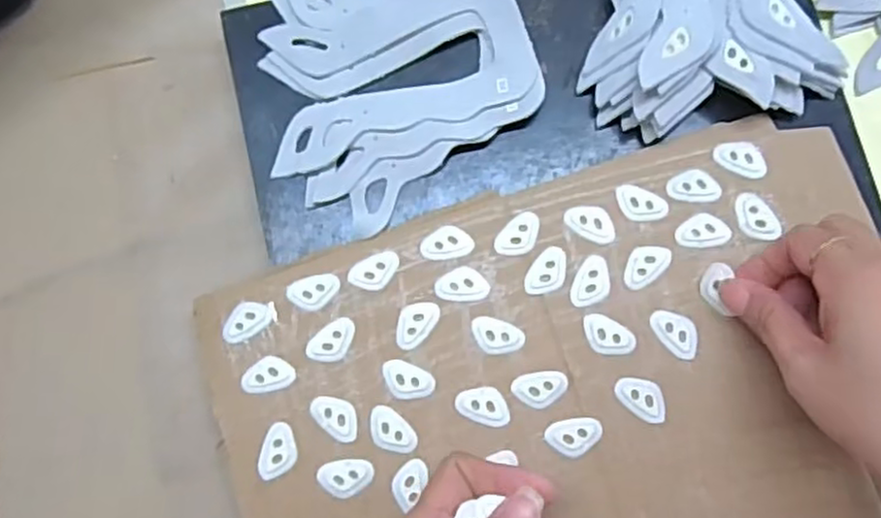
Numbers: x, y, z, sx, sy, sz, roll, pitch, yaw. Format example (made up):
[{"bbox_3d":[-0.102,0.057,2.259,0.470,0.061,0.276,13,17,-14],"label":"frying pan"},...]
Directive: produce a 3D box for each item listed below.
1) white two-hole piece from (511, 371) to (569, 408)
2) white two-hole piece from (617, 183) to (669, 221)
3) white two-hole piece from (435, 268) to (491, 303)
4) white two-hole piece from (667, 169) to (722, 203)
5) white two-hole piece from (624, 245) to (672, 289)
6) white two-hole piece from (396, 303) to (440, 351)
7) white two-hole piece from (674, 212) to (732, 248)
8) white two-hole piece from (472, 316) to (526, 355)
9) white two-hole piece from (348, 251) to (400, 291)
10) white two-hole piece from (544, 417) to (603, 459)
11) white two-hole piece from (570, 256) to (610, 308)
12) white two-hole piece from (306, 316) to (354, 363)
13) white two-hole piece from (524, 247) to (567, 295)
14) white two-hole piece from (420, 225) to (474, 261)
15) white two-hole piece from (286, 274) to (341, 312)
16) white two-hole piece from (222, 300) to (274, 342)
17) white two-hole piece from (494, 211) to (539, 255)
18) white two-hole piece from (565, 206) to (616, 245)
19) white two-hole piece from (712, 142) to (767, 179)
[{"bbox_3d":[0.047,0.062,0.334,0.026,0.004,0.017,0,81,3],"label":"white two-hole piece"},{"bbox_3d":[0.098,-0.026,0.344,0.025,0.004,0.016,20,82,6],"label":"white two-hole piece"},{"bbox_3d":[0.011,0.012,0.343,0.026,0.004,0.016,0,81,3],"label":"white two-hole piece"},{"bbox_3d":[0.124,-0.036,0.344,0.025,0.004,0.016,-2,81,2],"label":"white two-hole piece"},{"bbox_3d":[0.098,0.003,0.339,0.016,0.004,0.026,38,84,8],"label":"white two-hole piece"},{"bbox_3d":[-0.012,0.031,0.340,0.017,0.004,0.026,27,83,6],"label":"white two-hole piece"},{"bbox_3d":[0.127,-0.014,0.340,0.026,0.004,0.017,-1,81,2],"label":"white two-hole piece"},{"bbox_3d":[0.027,0.037,0.338,0.026,0.004,0.016,17,82,5],"label":"white two-hole piece"},{"bbox_3d":[-0.032,0.006,0.346,0.025,0.004,0.017,-31,81,-3],"label":"white two-hole piece"},{"bbox_3d":[0.063,0.083,0.330,0.026,0.004,0.017,-11,80,1],"label":"white two-hole piece"},{"bbox_3d":[0.073,0.011,0.339,0.017,0.004,0.026,24,83,6],"label":"white two-hole piece"},{"bbox_3d":[-0.052,0.040,0.340,0.026,0.004,0.016,-44,82,-5],"label":"white two-hole piece"},{"bbox_3d":[0.052,0.007,0.342,0.016,0.004,0.026,31,83,7],"label":"white two-hole piece"},{"bbox_3d":[0.003,-0.008,0.347,0.025,0.004,0.016,-13,80,0],"label":"white two-hole piece"},{"bbox_3d":[-0.062,0.016,0.345,0.026,0.004,0.017,-18,80,0],"label":"white two-hole piece"},{"bbox_3d":[-0.095,0.031,0.346,0.025,0.004,0.017,-37,81,-4],"label":"white two-hole piece"},{"bbox_3d":[0.039,-0.012,0.346,0.016,0.004,0.025,35,84,7],"label":"white two-hole piece"},{"bbox_3d":[0.074,-0.018,0.344,0.025,0.004,0.016,26,83,6],"label":"white two-hole piece"},{"bbox_3d":[0.147,-0.050,0.346,0.026,0.004,0.016,22,82,6],"label":"white two-hole piece"}]

